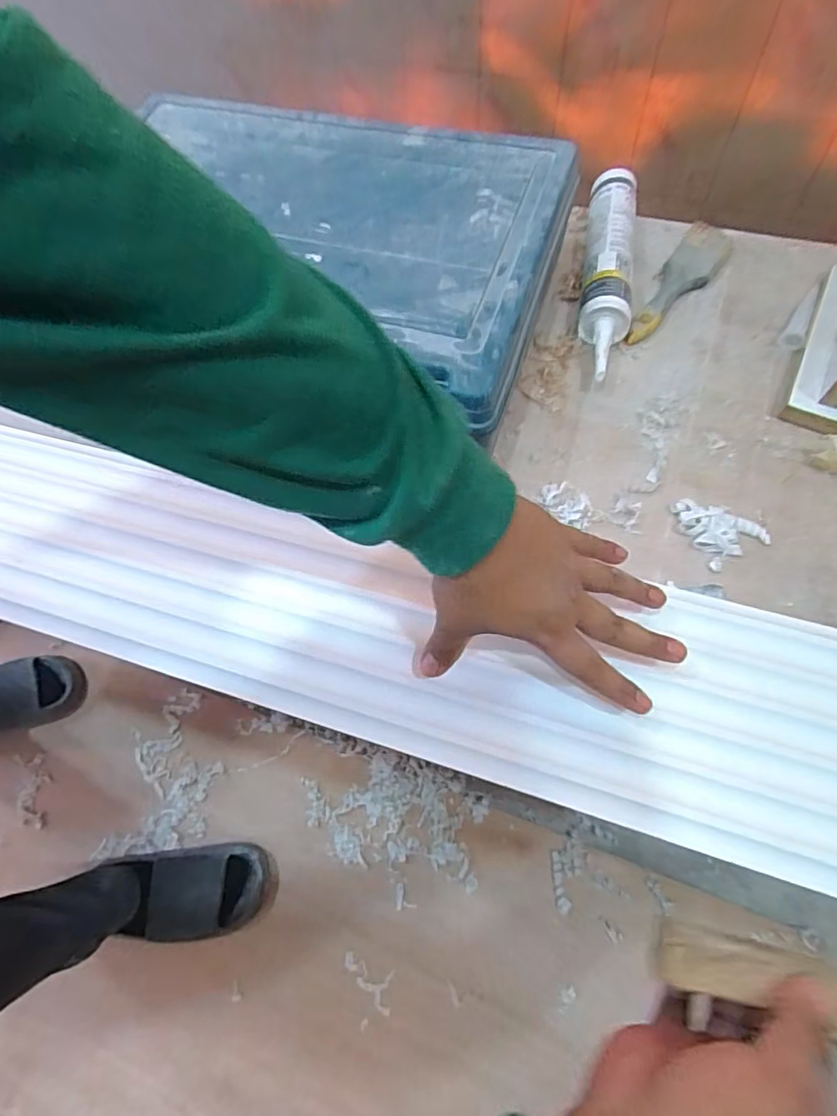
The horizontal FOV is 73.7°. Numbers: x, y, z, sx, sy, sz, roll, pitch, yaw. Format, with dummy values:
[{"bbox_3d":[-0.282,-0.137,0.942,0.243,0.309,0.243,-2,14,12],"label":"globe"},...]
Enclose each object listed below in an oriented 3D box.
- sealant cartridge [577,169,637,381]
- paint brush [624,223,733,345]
[{"bbox_3d":[0.193,-0.291,0.571,0.046,0.050,0.264,8,66,7],"label":"sealant cartridge"},{"bbox_3d":[0.272,-0.287,0.587,0.051,0.010,0.194,33,71,17],"label":"paint brush"}]

